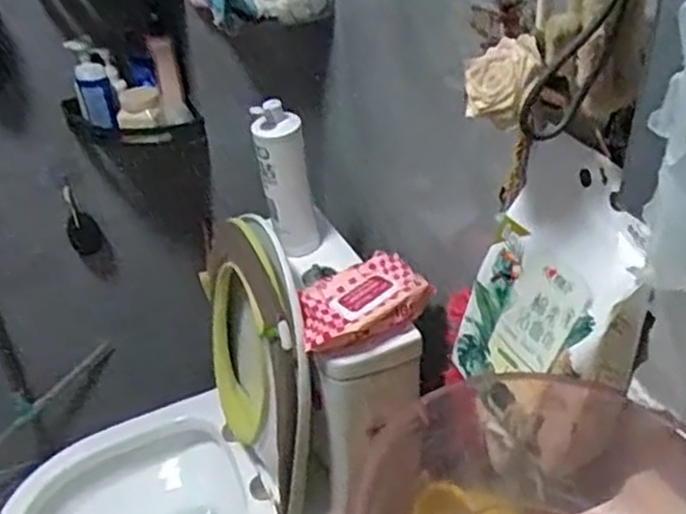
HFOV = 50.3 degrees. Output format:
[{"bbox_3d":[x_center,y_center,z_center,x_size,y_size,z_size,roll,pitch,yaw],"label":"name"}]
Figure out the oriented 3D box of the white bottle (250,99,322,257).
[{"bbox_3d":[-0.088,-0.117,1.164,0.089,0.255,0.077,-6,36,-4],"label":"white bottle"}]

